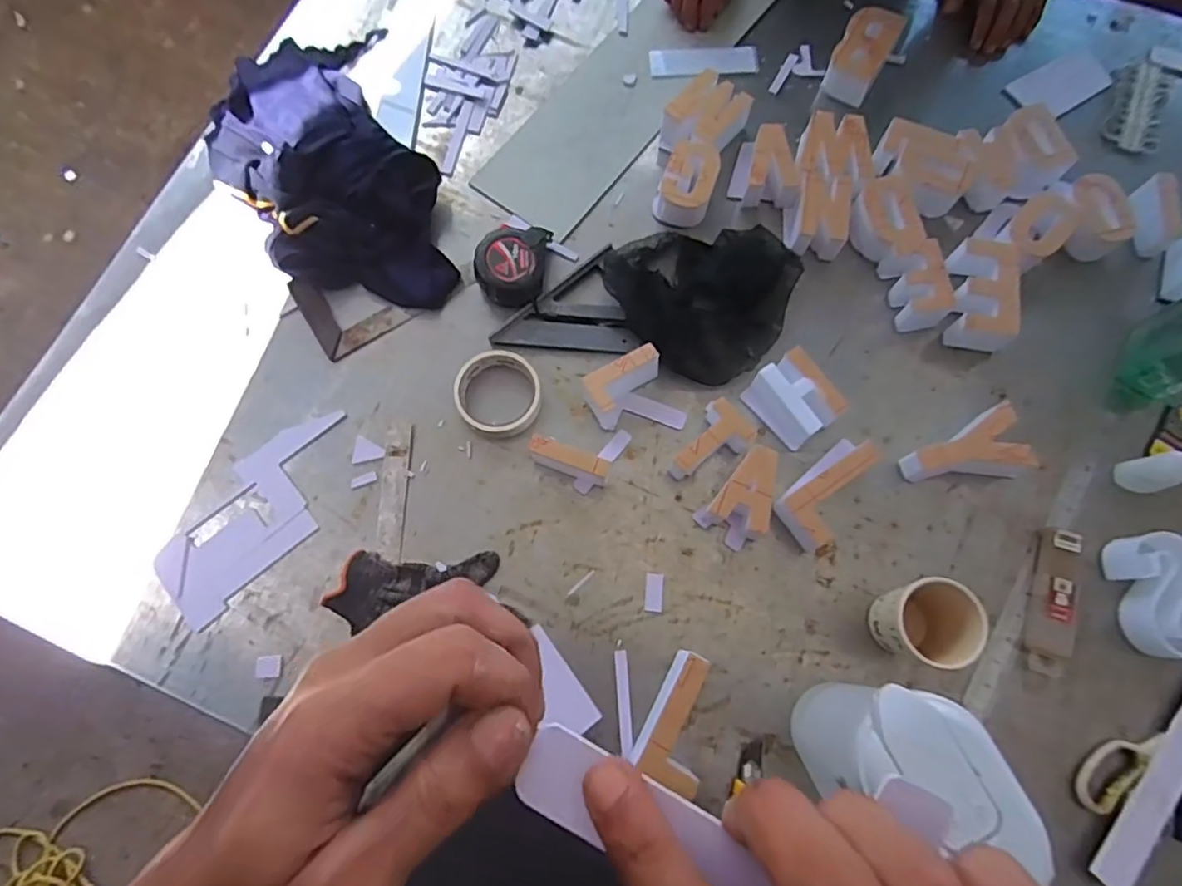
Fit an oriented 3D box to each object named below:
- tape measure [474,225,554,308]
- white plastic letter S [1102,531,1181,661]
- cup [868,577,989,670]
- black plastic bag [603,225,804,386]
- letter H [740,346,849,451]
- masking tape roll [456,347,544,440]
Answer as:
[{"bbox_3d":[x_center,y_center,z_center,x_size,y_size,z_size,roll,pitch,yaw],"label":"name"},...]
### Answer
[{"bbox_3d":[-0.085,-0.196,0.702,0.083,0.041,0.094,3,73,2],"label":"tape measure"},{"bbox_3d":[0.539,0.146,0.594,0.064,0.041,0.118,-12,73,-3],"label":"white plastic letter S"},{"bbox_3d":[0.299,0.164,0.573,0.071,0.087,0.070,0,73,0],"label":"cup"},{"bbox_3d":[0.118,-0.173,0.699,0.200,0.039,0.184,21,74,7],"label":"black plastic bag"},{"bbox_3d":[0.212,-0.046,0.656,0.066,0.046,0.084,-40,77,-11],"label":"letter H"},{"bbox_3d":[-0.098,-0.051,0.664,0.095,0.017,0.086,35,76,10],"label":"masking tape roll"}]

